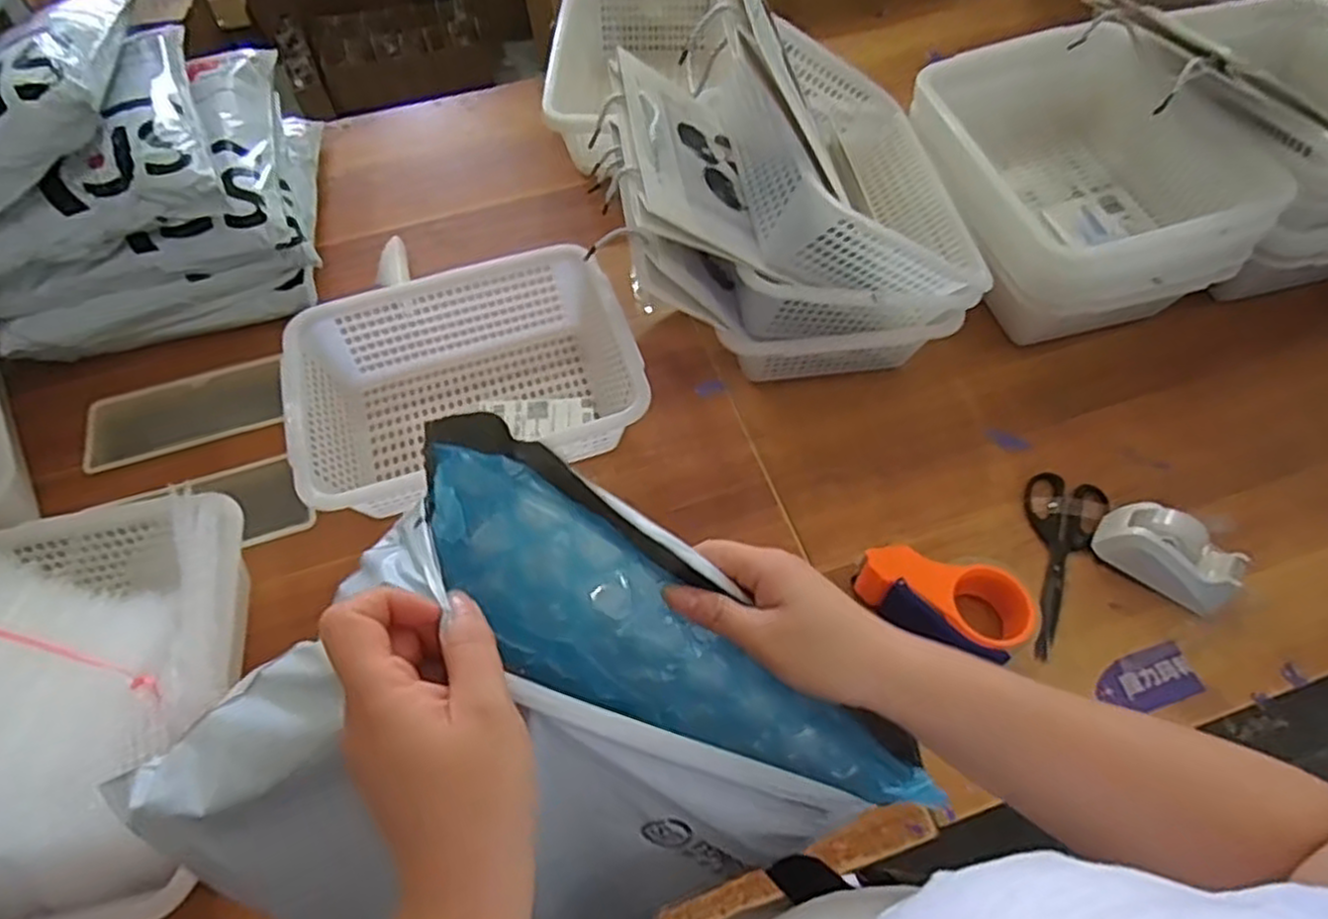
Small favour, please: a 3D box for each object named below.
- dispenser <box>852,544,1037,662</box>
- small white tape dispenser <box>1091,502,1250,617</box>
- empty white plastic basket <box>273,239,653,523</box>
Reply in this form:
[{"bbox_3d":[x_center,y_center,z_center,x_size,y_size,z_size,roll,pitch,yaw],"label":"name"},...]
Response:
[{"bbox_3d":[0.261,0.137,0.702,0.161,0.070,0.097,20,61,13],"label":"dispenser"},{"bbox_3d":[0.481,0.092,0.709,0.118,0.081,0.052,38,66,22],"label":"small white tape dispenser"},{"bbox_3d":[-0.213,-0.082,0.818,0.350,0.113,0.250,-17,60,-9],"label":"empty white plastic basket"}]

